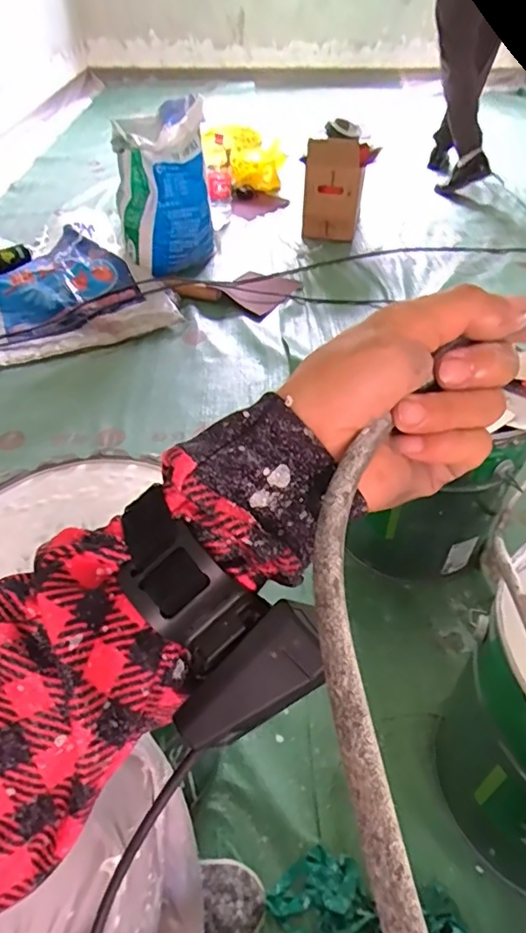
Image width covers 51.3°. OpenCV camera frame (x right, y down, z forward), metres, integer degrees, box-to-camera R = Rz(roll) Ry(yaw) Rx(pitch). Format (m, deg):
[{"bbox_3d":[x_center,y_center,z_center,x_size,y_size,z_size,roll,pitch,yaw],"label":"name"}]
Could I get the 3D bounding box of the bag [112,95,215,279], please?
[{"bbox_3d":[-0.306,-0.847,1.704,0.278,0.428,0.186,-5,44,-5],"label":"bag"}]

